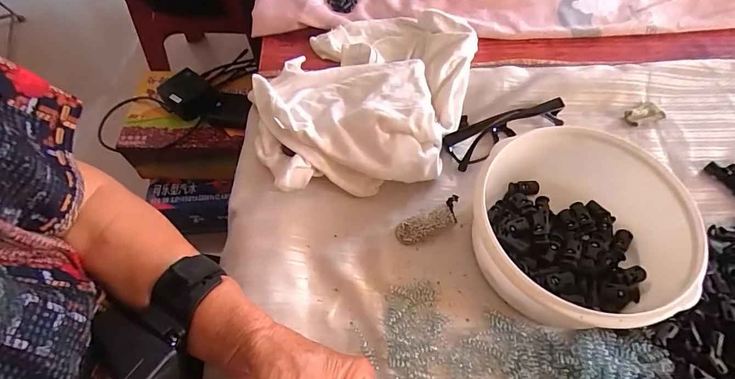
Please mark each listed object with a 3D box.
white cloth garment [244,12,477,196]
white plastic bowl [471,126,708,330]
[{"bbox_3d":[-0.006,-0.124,0.442,0.225,0.056,0.291,15,60,10],"label":"white cloth garment"},{"bbox_3d":[0.159,0.034,0.321,0.147,0.077,0.157,0,59,1],"label":"white plastic bowl"}]

